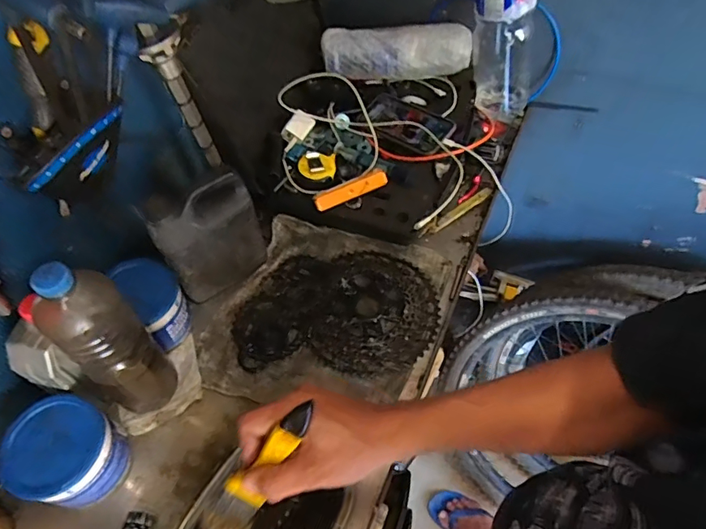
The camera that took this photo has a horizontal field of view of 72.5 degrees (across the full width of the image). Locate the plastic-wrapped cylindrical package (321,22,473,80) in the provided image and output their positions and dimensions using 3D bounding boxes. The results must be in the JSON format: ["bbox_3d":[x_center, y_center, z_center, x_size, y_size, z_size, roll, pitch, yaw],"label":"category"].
[{"bbox_3d":[0.074,-0.363,0.823,0.247,0.069,0.060,3,56,5],"label":"plastic-wrapped cylindrical package"}]

